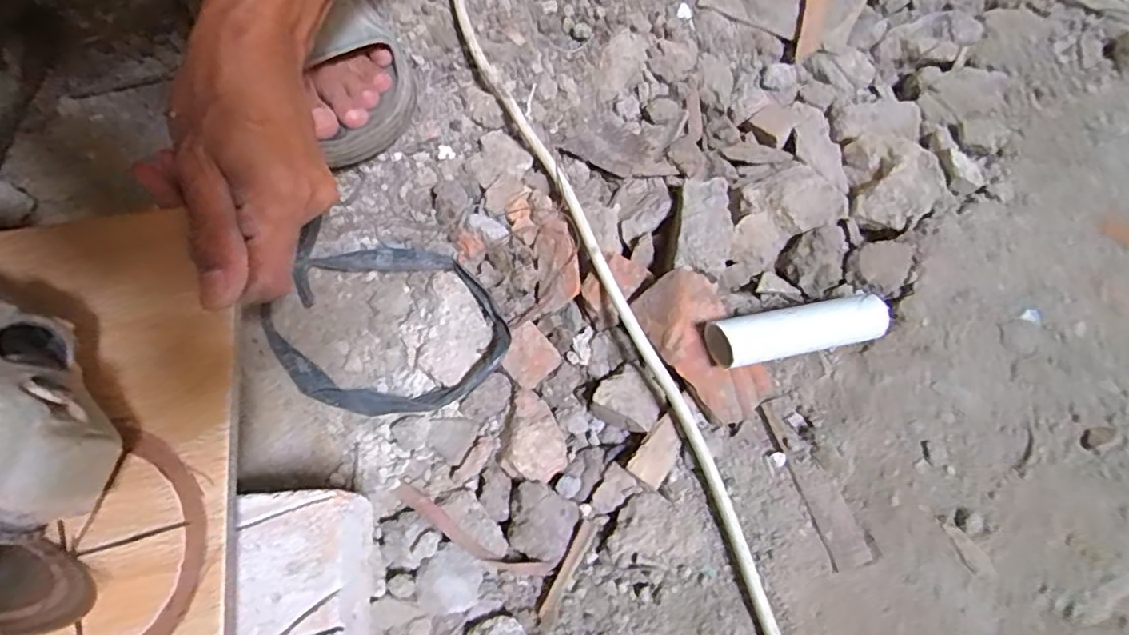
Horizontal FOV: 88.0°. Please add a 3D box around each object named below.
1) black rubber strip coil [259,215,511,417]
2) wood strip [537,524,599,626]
[{"bbox_3d":[-0.121,0.006,0.397,0.164,0.018,0.116,14,69,4],"label":"black rubber strip coil"},{"bbox_3d":[0.002,0.158,0.364,0.010,0.005,0.062,27,71,8],"label":"wood strip"}]

